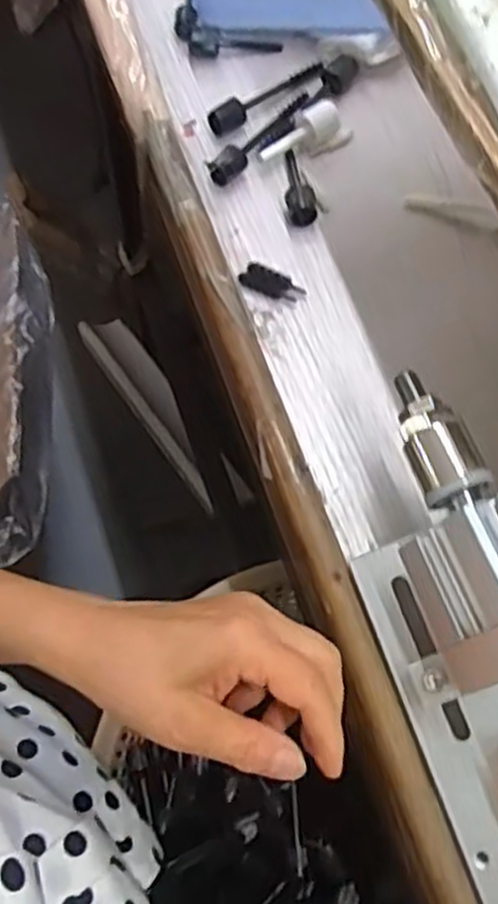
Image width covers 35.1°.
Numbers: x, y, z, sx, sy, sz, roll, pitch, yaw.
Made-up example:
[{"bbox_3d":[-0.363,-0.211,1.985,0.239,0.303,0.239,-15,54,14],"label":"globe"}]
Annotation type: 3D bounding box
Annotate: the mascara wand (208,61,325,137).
[{"bbox_3d":[0.012,-0.226,0.492,0.086,0.012,0.013,-36,73,-13],"label":"mascara wand"}]

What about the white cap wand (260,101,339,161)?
[{"bbox_3d":[0.031,-0.194,0.482,0.055,0.015,0.017,-30,72,-11],"label":"white cap wand"}]

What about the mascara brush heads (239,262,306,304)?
[{"bbox_3d":[0.014,-0.098,0.458,0.036,0.007,0.018,23,70,9],"label":"mascara brush heads"}]

